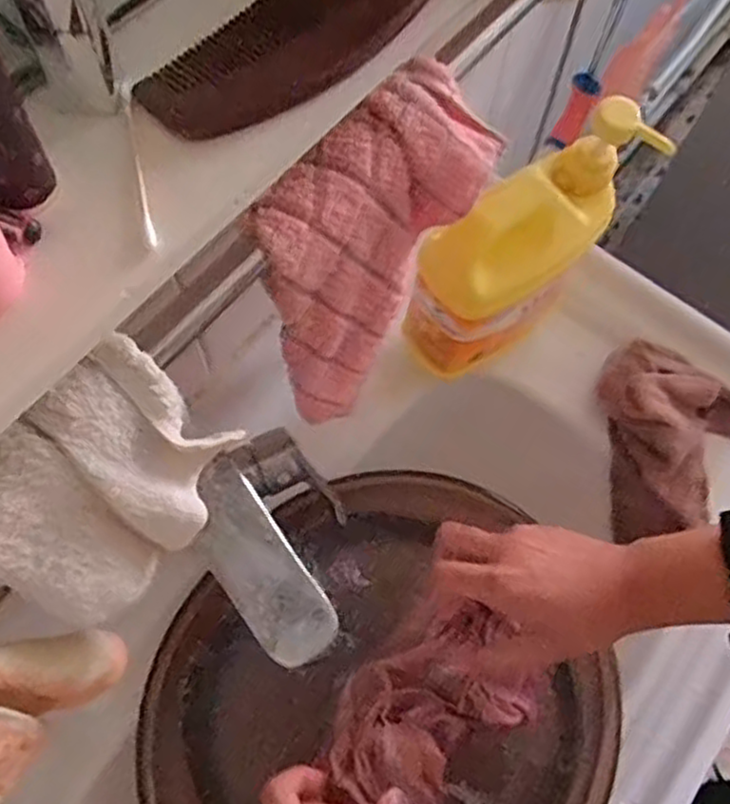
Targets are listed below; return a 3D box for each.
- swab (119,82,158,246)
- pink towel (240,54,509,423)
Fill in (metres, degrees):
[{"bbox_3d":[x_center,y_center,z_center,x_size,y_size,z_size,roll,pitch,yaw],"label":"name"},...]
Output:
[{"bbox_3d":[-0.079,-0.084,0.258,0.005,0.006,0.067,-11,68,-8],"label":"swab"},{"bbox_3d":[0.003,-0.081,0.423,0.058,0.171,0.140,39,70,13],"label":"pink towel"}]

